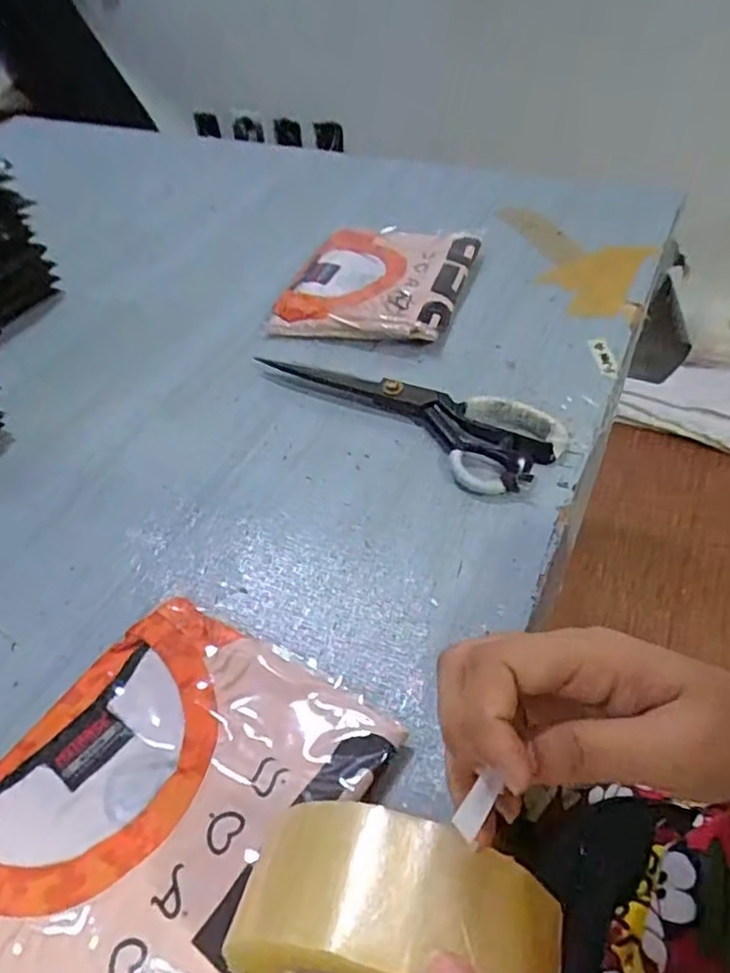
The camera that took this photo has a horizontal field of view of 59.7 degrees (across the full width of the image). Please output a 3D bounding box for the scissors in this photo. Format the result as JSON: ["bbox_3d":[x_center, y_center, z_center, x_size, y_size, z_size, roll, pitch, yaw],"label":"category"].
[{"bbox_3d":[0.037,-0.076,0.562,0.272,0.021,0.091,30,56,31],"label":"scissors"}]

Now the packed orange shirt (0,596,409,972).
[{"bbox_3d":[-0.116,0.179,0.339,0.181,0.024,0.232,22,52,26],"label":"packed orange shirt"}]

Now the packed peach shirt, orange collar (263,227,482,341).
[{"bbox_3d":[0.014,-0.236,0.721,0.195,0.026,0.216,8,47,15],"label":"packed peach shirt, orange collar"}]

